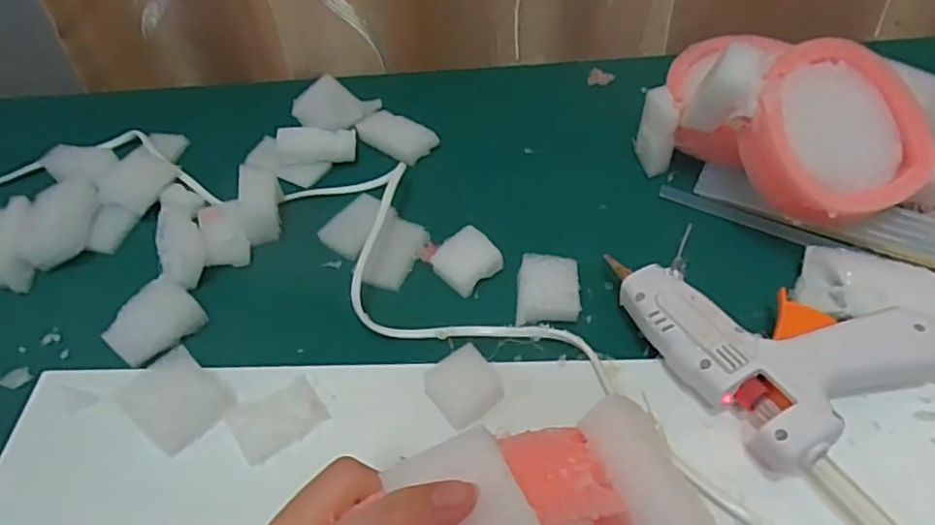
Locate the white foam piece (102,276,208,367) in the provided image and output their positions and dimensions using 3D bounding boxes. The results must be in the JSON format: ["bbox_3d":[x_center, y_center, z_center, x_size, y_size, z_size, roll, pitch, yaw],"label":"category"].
[{"bbox_3d":[-0.172,0.032,0.356,0.035,0.016,0.046,30,58,27],"label":"white foam piece"}]

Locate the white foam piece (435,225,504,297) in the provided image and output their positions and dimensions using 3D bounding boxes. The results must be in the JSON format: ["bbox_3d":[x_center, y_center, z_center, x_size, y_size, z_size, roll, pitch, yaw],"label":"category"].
[{"bbox_3d":[0.000,-0.001,0.380,0.033,0.015,0.029,-33,54,-21],"label":"white foam piece"}]

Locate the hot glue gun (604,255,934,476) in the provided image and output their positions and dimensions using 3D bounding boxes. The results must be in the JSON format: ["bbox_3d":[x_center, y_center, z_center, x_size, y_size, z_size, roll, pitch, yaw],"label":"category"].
[{"bbox_3d":[0.146,0.031,0.319,0.099,0.034,0.120,-24,52,-15],"label":"hot glue gun"}]

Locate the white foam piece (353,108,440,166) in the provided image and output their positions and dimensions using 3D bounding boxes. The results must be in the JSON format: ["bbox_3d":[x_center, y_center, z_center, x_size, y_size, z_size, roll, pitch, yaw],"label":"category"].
[{"bbox_3d":[-0.049,-0.090,0.462,0.051,0.014,0.032,30,58,27],"label":"white foam piece"}]

